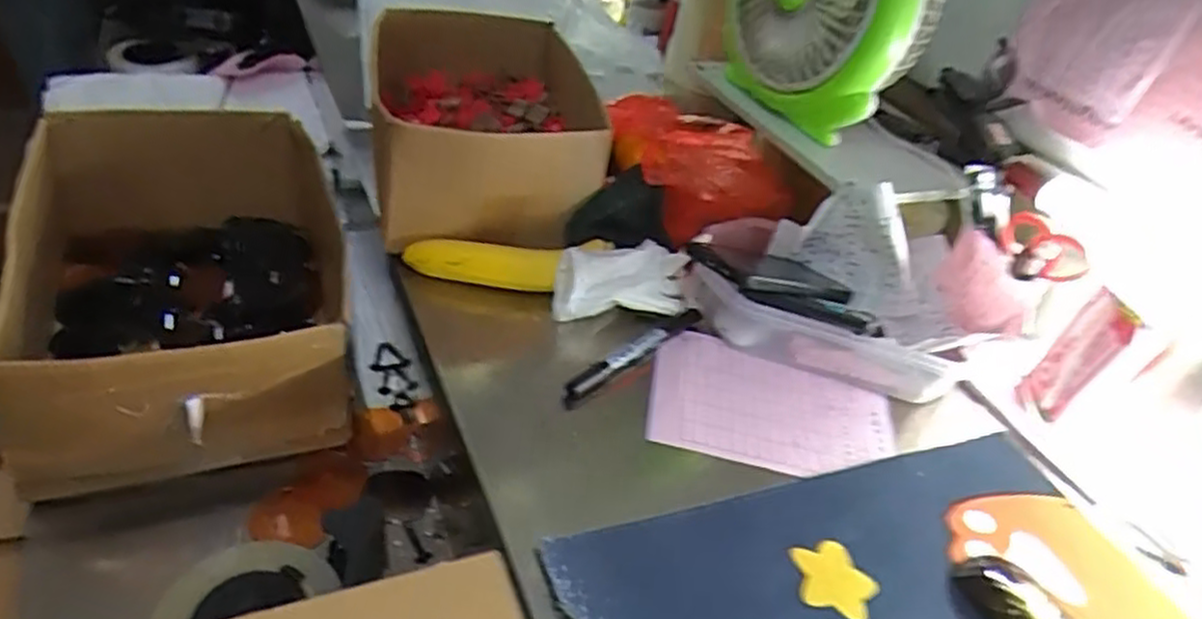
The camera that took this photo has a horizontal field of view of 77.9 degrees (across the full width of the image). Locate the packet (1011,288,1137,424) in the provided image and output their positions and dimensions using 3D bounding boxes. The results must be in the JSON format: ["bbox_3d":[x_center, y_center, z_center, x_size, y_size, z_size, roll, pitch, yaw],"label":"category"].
[{"bbox_3d":[0.415,0.044,0.653,0.012,0.132,0.044,-12,46,-36],"label":"packet"}]

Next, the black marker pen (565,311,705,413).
[{"bbox_3d":[0.030,0.038,0.645,0.169,0.021,0.018,-25,51,-39],"label":"black marker pen"}]

